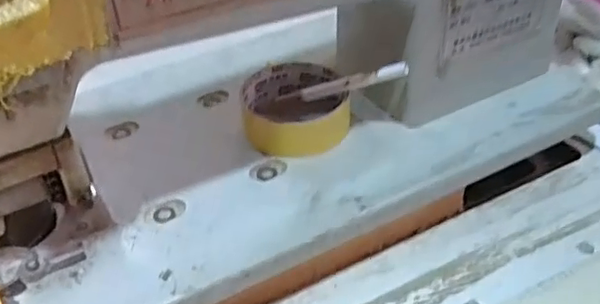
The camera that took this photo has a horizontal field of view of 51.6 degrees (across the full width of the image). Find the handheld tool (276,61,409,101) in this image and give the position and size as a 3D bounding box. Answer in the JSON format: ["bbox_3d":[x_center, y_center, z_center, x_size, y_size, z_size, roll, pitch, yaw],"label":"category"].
[{"bbox_3d":[0.027,-0.048,0.449,0.105,0.010,0.014,-11,35,30],"label":"handheld tool"}]

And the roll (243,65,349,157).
[{"bbox_3d":[-0.004,-0.034,0.463,0.076,0.029,0.075,-1,42,1],"label":"roll"}]

